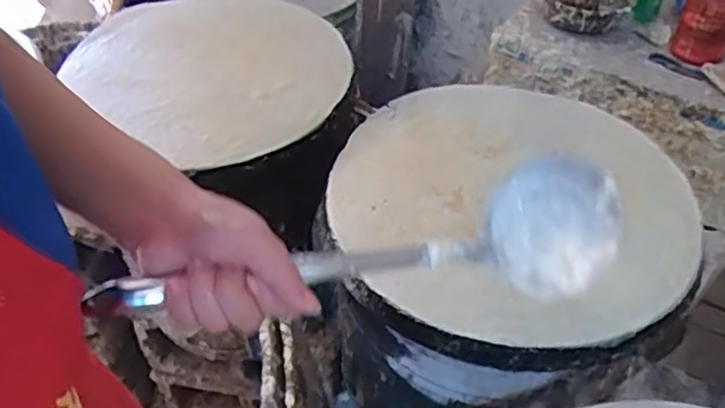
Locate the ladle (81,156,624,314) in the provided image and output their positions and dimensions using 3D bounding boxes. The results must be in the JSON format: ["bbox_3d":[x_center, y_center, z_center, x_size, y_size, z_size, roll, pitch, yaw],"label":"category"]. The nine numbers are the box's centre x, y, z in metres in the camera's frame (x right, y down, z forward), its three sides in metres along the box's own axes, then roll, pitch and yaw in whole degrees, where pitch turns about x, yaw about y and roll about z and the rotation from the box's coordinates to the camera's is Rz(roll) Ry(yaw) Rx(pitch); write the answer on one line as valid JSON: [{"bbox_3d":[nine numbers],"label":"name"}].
[{"bbox_3d":[-0.001,0.036,0.434,0.326,0.063,0.080,-10,46,-6],"label":"ladle"}]

